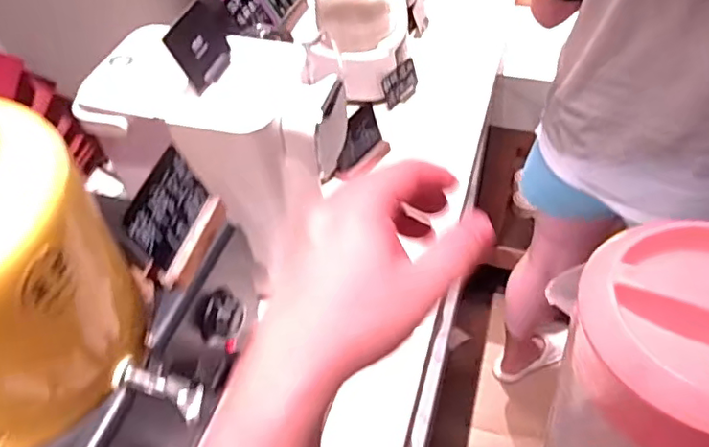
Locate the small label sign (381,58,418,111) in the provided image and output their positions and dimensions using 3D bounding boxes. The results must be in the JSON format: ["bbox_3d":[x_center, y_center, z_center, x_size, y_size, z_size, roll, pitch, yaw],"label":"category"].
[{"bbox_3d":[0.082,-0.244,1.011,0.087,0.058,0.004,-39,33,-30],"label":"small label sign"}]

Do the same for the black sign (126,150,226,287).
[{"bbox_3d":[-0.167,-0.006,0.540,0.018,0.089,0.105,-8,42,26],"label":"black sign"}]

